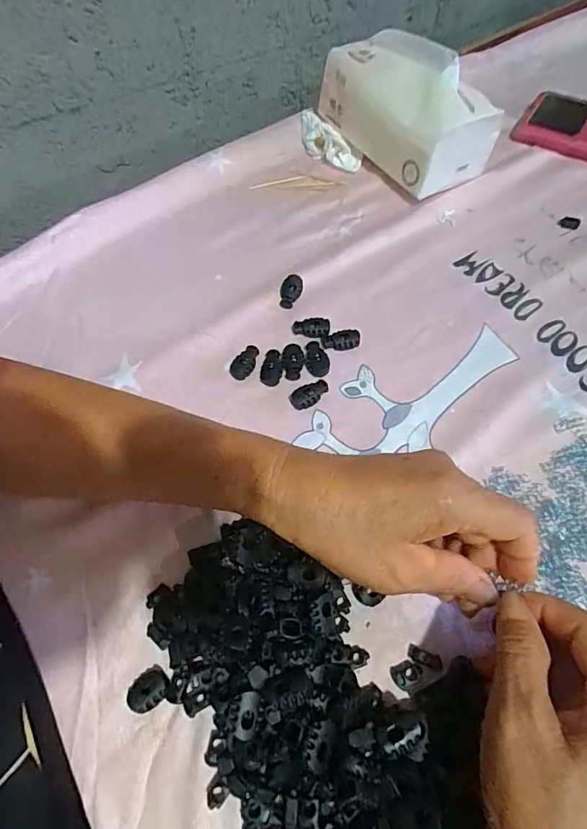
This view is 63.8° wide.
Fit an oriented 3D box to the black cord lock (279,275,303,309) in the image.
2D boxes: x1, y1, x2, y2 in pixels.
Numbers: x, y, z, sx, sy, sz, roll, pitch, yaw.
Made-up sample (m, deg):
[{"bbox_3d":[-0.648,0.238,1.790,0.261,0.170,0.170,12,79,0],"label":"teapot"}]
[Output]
[{"bbox_3d":[-0.003,-0.104,0.396,0.017,0.005,0.030,27,85,-3],"label":"black cord lock"}]

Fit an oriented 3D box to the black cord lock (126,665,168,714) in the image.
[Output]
[{"bbox_3d":[-0.081,0.153,0.260,0.018,0.007,0.024,40,71,22],"label":"black cord lock"}]

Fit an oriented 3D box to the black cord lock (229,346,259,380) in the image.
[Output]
[{"bbox_3d":[-0.036,-0.040,0.364,0.015,0.008,0.029,35,69,20],"label":"black cord lock"}]

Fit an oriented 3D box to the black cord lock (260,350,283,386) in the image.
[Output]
[{"bbox_3d":[-0.016,-0.036,0.361,0.016,0.006,0.027,11,63,9],"label":"black cord lock"}]

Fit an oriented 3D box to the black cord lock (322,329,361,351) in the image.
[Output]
[{"bbox_3d":[0.037,-0.059,0.369,0.029,0.006,0.015,-1,62,3],"label":"black cord lock"}]

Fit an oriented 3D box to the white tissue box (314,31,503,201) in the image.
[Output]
[{"bbox_3d":[0.106,-0.292,0.451,0.088,0.088,0.156,-32,64,-13],"label":"white tissue box"}]

